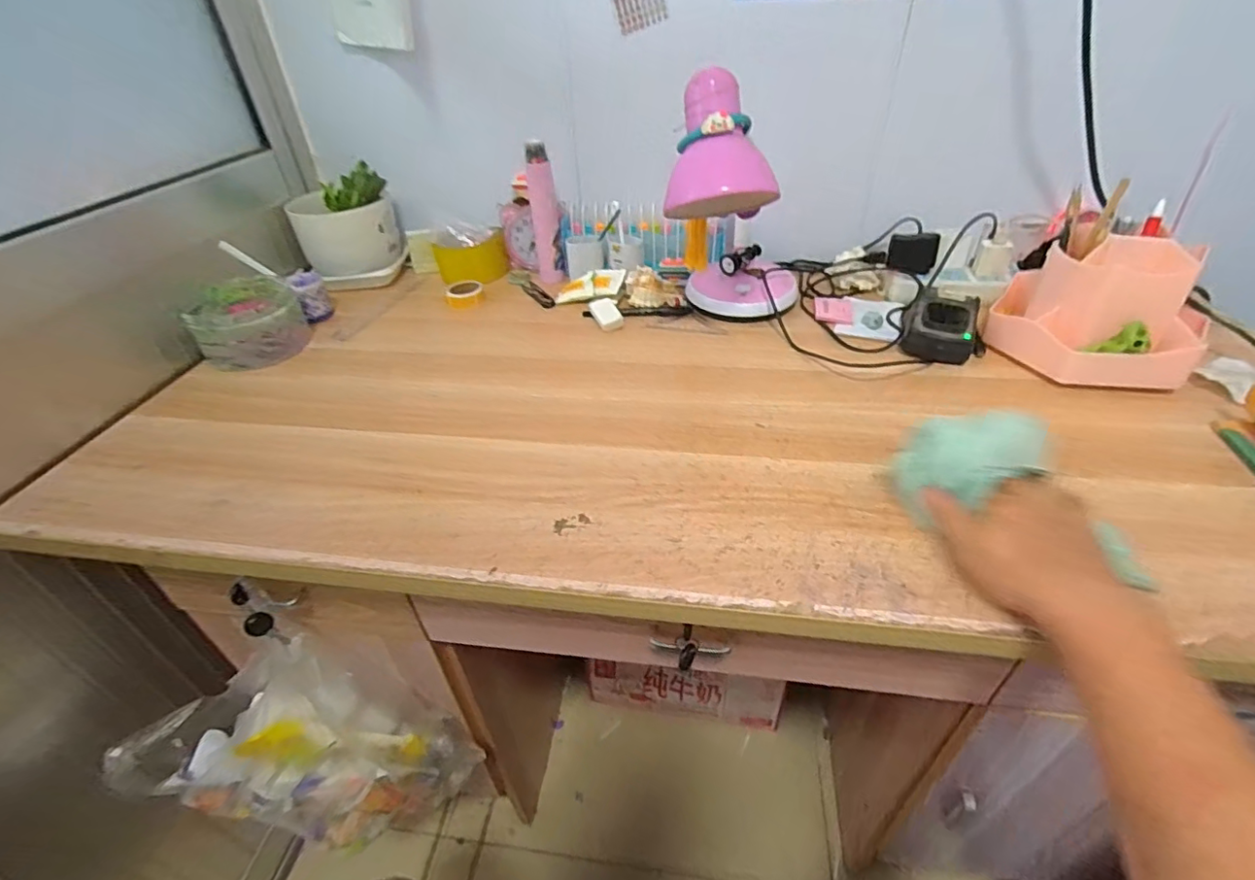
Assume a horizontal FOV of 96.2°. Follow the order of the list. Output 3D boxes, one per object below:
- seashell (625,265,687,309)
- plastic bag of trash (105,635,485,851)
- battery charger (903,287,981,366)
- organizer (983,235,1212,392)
[{"bbox_3d":[0.037,-0.199,0.737,0.080,0.039,0.051,2,38,6],"label":"seashell"},{"bbox_3d":[-0.347,0.311,0.588,0.332,0.268,0.097,-1,38,2],"label":"plastic bag of trash"},{"bbox_3d":[0.346,-0.128,0.626,0.073,0.044,0.108,18,43,24],"label":"battery charger"},{"bbox_3d":[0.477,-0.134,0.565,0.176,0.124,0.131,25,46,31],"label":"organizer"}]

